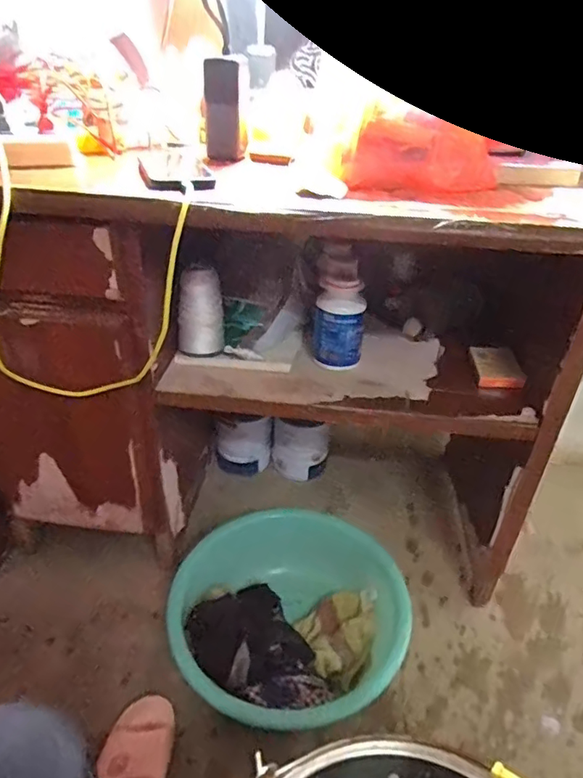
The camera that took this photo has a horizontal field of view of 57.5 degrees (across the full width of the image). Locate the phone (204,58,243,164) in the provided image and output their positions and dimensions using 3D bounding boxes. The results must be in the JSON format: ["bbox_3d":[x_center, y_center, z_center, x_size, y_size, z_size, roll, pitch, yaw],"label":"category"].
[{"bbox_3d":[-0.094,-0.386,0.743,0.050,0.126,0.011,-9,38,-17],"label":"phone"}]

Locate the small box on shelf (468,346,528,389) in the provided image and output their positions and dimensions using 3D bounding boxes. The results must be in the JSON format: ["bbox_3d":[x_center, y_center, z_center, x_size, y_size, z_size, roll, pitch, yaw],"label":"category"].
[{"bbox_3d":[0.318,-0.034,0.825,0.072,0.018,0.095,3,33,3],"label":"small box on shelf"}]

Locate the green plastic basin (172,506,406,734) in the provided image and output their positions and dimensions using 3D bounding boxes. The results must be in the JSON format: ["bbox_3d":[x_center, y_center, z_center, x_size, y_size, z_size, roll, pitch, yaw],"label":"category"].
[{"bbox_3d":[-0.003,0.347,0.829,0.344,0.117,0.312,15,35,21],"label":"green plastic basin"}]

